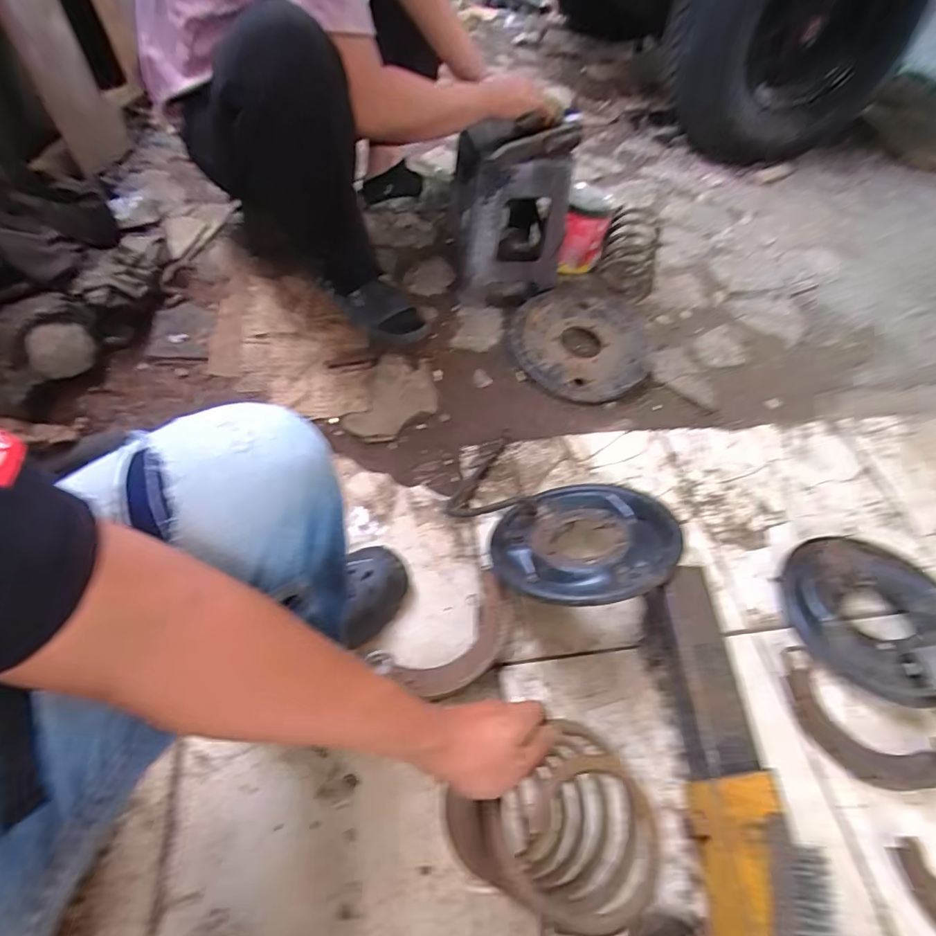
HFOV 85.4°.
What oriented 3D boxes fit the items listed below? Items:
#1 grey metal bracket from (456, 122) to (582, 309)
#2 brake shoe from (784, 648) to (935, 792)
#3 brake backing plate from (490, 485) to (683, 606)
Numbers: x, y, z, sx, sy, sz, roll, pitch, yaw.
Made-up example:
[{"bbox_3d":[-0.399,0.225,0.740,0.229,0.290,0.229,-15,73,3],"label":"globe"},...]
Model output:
[{"bbox_3d":[0.083,-0.522,1.084,0.250,0.342,0.126,5,54,0],"label":"grey metal bracket"},{"bbox_3d":[0.540,0.358,0.696,0.218,0.030,0.123,35,59,20],"label":"brake shoe"},{"bbox_3d":[0.167,0.106,0.748,0.258,0.030,0.274,-10,28,6],"label":"brake backing plate"}]

